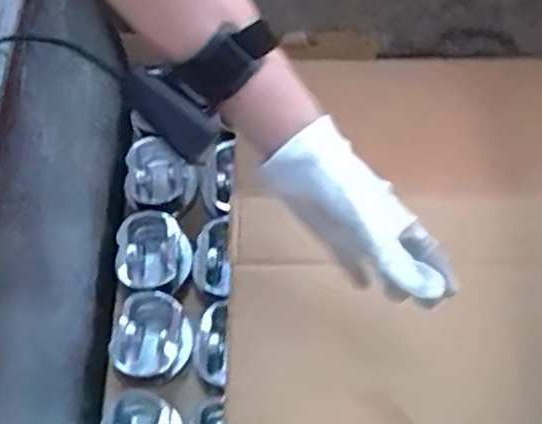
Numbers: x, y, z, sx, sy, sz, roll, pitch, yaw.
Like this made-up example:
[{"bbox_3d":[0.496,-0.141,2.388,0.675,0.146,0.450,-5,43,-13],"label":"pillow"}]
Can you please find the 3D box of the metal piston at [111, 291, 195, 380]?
[{"bbox_3d":[-0.136,0.145,0.757,0.081,0.051,0.093,8,67,6],"label":"metal piston"}]

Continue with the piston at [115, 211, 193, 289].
[{"bbox_3d":[-0.141,0.046,0.797,0.082,0.056,0.090,-1,67,2],"label":"piston"}]

